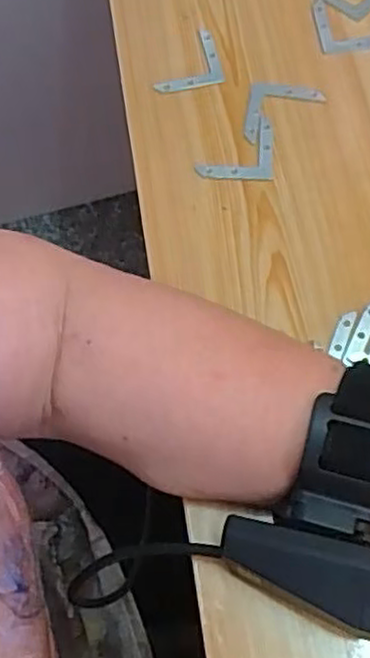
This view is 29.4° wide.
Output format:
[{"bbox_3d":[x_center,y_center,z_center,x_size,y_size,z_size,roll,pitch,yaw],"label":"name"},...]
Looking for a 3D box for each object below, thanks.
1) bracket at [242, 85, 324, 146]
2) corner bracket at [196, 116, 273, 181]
[{"bbox_3d":[0.054,-0.120,0.398,0.042,0.004,0.042,13,64,9],"label":"bracket"},{"bbox_3d":[0.028,-0.101,0.391,0.041,0.004,0.042,2,63,3],"label":"corner bracket"}]

